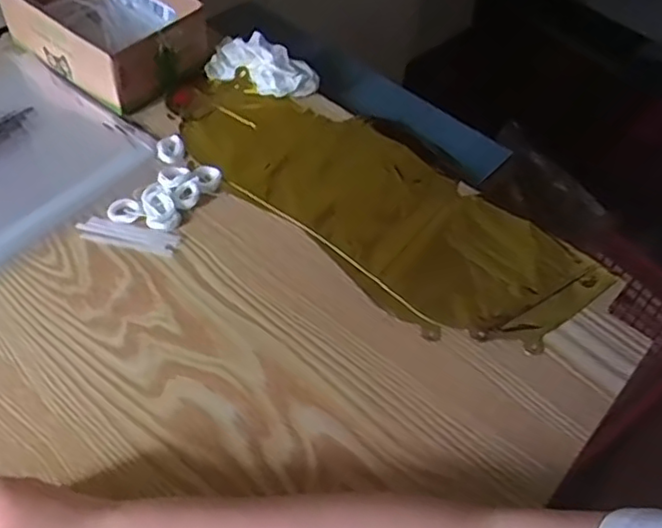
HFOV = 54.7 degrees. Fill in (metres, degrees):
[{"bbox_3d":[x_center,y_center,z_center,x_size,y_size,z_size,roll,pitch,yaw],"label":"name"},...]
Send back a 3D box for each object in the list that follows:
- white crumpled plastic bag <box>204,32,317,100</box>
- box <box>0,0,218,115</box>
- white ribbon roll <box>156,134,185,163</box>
[{"bbox_3d":[-0.070,-0.208,0.670,0.108,0.027,0.055,23,53,12],"label":"white crumpled plastic bag"},{"bbox_3d":[-0.240,-0.257,0.684,0.202,0.072,0.142,35,56,20],"label":"box"},{"bbox_3d":[-0.151,-0.107,0.604,0.025,0.009,0.032,-13,54,-15],"label":"white ribbon roll"}]

